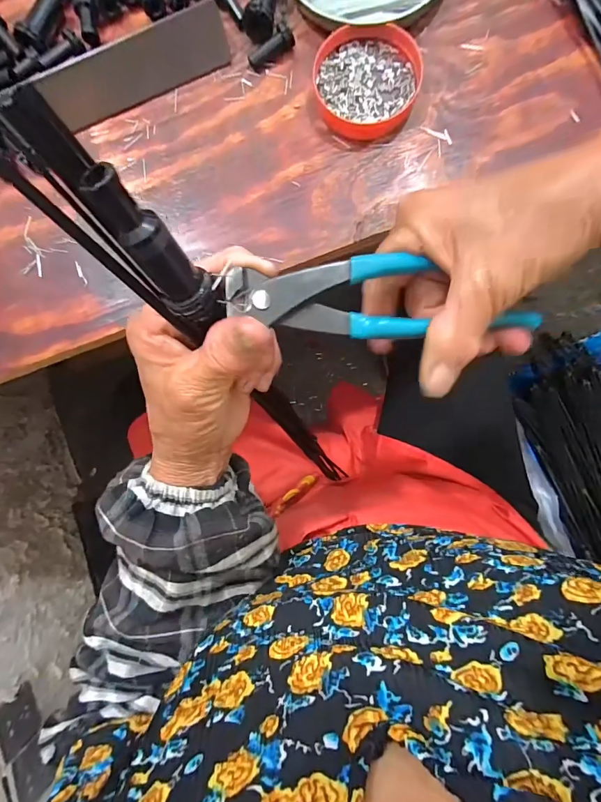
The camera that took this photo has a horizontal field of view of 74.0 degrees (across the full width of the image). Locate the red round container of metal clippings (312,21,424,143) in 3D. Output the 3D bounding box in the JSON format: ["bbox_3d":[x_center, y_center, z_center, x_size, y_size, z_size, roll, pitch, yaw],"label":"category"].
[{"bbox_3d":[0.051,-0.242,0.304,0.077,0.015,0.074,-1,86,3],"label":"red round container of metal clippings"}]

